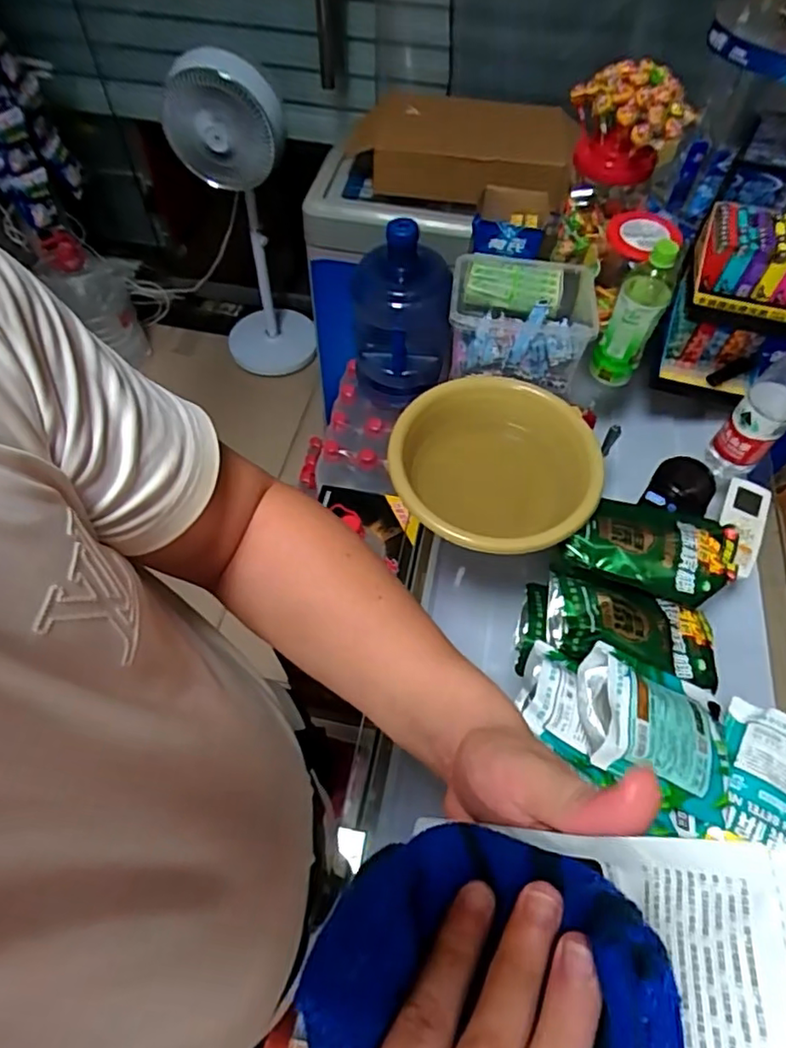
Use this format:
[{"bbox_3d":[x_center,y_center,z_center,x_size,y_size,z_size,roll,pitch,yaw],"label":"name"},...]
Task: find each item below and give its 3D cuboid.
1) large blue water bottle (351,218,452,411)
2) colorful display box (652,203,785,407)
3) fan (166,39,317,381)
[{"bbox_3d":[0.017,-0.425,1.176,0.179,0.327,0.231,-2,59,-3],"label":"large blue water bottle"},{"bbox_3d":[0.486,-0.310,0.856,0.141,0.221,0.154,15,60,8],"label":"colorful display box"},{"bbox_3d":[-0.414,-0.839,1.730,0.283,0.967,0.352,-10,60,-7],"label":"fan"}]

